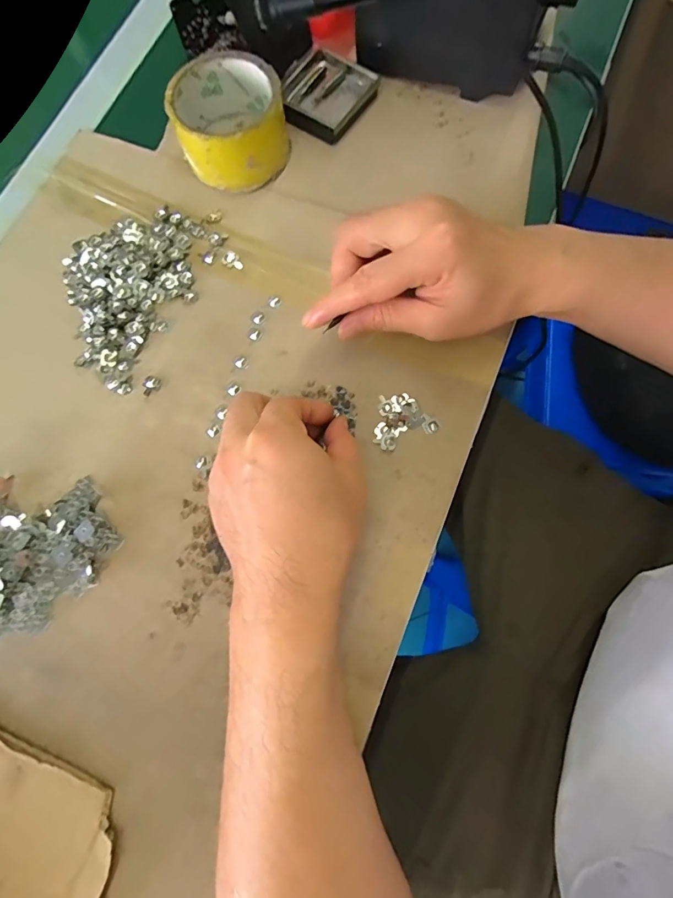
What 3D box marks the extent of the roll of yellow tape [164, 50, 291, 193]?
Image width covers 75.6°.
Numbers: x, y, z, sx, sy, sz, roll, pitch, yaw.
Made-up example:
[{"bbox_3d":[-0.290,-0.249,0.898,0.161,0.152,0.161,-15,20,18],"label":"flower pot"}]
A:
[{"bbox_3d":[-0.083,-0.258,0.344,0.083,0.049,0.083,0,75,1],"label":"roll of yellow tape"}]

